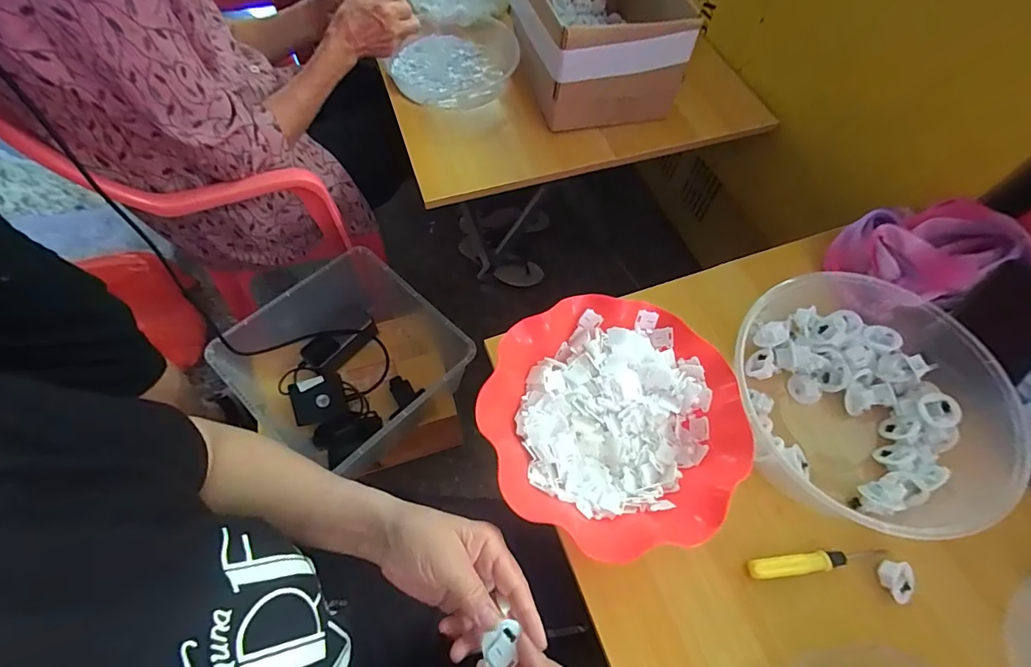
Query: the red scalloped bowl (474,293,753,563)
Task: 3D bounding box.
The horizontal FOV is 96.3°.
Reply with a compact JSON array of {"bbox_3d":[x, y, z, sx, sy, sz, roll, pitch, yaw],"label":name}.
[{"bbox_3d":[0.083,0.079,0.419,0.214,0.066,0.216,1,62,-2],"label":"red scalloped bowl"}]

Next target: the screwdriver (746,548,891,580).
[{"bbox_3d":[0.256,0.193,0.392,0.119,0.013,0.016,-5,62,-5],"label":"screwdriver"}]

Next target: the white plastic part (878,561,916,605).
[{"bbox_3d":[0.318,0.206,0.382,0.020,0.013,0.031,-1,62,-3],"label":"white plastic part"}]

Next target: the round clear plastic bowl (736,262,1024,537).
[{"bbox_3d":[0.333,0.048,0.447,0.267,0.095,0.227,-36,69,-19],"label":"round clear plastic bowl"}]

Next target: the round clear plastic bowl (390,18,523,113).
[{"bbox_3d":[-0.106,-0.469,0.802,0.224,0.043,0.204,-12,63,-8],"label":"round clear plastic bowl"}]

